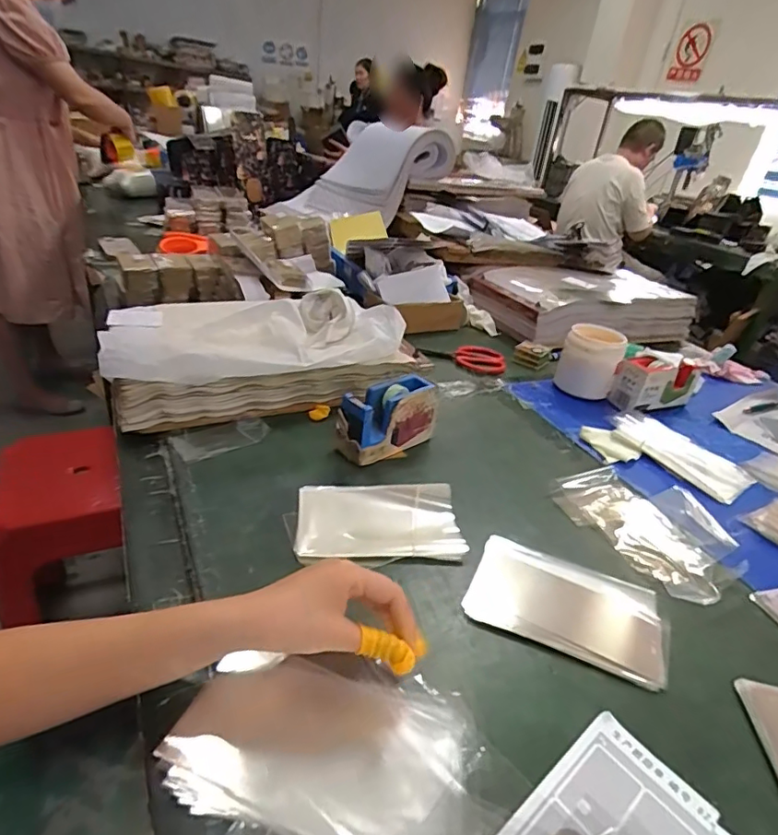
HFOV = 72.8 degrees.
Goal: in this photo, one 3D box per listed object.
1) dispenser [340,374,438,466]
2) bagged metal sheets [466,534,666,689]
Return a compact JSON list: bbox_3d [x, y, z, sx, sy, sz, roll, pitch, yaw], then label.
[{"bbox_3d":[0.002,0.003,0.681,0.130,0.088,0.046,-21,39,-38],"label":"dispenser"},{"bbox_3d":[0.167,0.175,0.498,0.174,0.013,0.115,15,31,16],"label":"bagged metal sheets"}]

